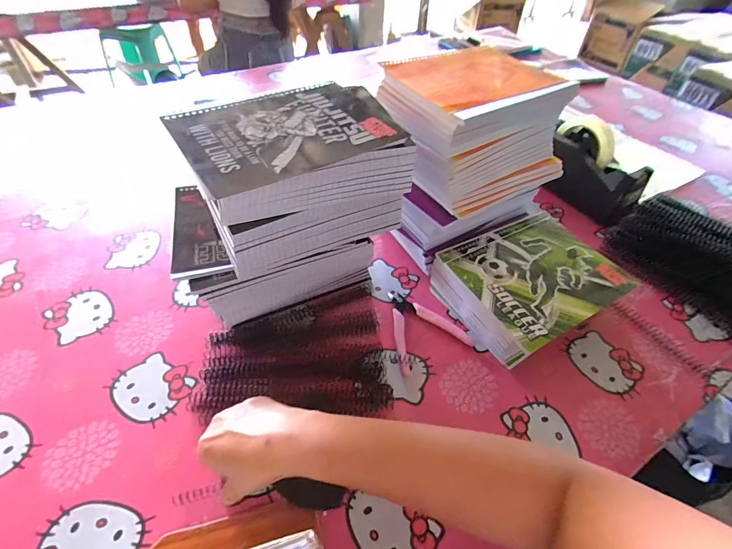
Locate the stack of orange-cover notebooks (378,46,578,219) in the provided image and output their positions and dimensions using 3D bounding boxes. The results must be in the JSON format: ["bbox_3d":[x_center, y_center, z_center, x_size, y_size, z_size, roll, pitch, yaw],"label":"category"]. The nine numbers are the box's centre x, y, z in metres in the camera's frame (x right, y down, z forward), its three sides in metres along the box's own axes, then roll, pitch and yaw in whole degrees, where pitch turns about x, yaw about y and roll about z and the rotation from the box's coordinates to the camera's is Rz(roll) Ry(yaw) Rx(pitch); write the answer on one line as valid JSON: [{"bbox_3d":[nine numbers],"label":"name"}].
[{"bbox_3d":[0.145,-0.195,0.498,0.207,0.126,0.168,-24,53,-23],"label":"stack of orange-cover notebooks"}]

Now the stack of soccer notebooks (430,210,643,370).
[{"bbox_3d":[0.217,0.009,0.501,0.201,0.068,0.172,-23,53,-21],"label":"stack of soccer notebooks"}]

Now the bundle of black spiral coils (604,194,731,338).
[{"bbox_3d":[0.503,-0.027,0.563,0.127,0.106,0.225,-22,53,-20],"label":"bundle of black spiral coils"}]

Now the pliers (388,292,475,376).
[{"bbox_3d":[0.064,0.062,0.484,0.097,0.009,0.116,-20,52,-19],"label":"pliers"}]

